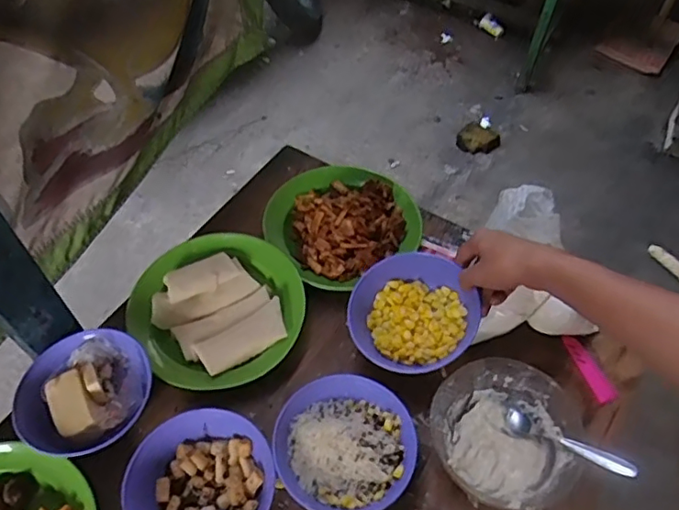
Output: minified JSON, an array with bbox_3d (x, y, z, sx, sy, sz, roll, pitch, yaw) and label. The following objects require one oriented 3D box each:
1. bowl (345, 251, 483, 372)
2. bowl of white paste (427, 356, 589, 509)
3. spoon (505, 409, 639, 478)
[{"bbox_3d":[0.090,0.074,0.701,0.150,0.058,0.151,22,63,25],"label":"bowl"},{"bbox_3d":[0.173,0.189,0.615,0.148,0.045,0.149,2,56,-3],"label":"bowl of white paste"},{"bbox_3d":[0.237,0.194,0.602,0.134,0.028,0.027,15,51,42],"label":"spoon"}]

